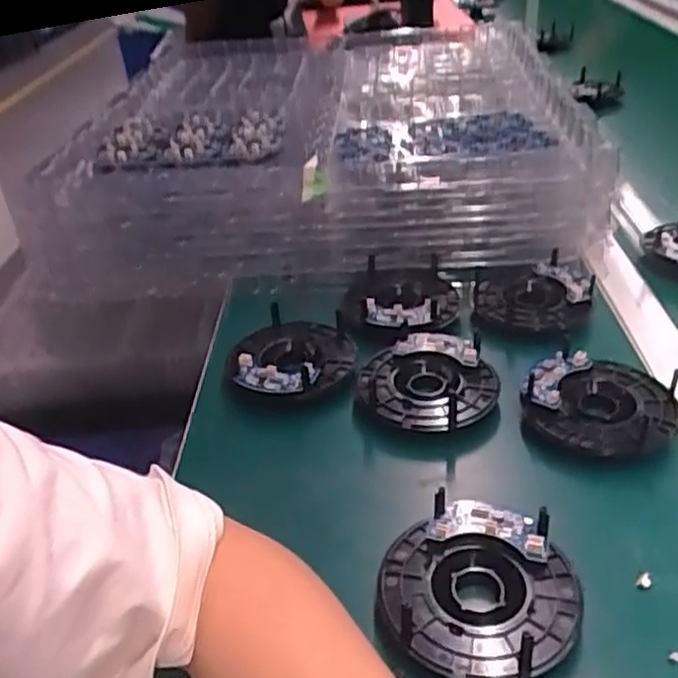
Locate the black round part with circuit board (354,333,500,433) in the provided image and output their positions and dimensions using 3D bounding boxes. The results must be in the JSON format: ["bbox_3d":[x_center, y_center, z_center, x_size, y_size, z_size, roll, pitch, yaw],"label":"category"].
[{"bbox_3d":[0.062,0.029,0.508,0.098,0.021,0.088,-1,34,7],"label":"black round part with circuit board"}]

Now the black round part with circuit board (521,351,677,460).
[{"bbox_3d":[0.177,0.043,0.478,0.098,0.020,0.092,-4,34,3],"label":"black round part with circuit board"}]

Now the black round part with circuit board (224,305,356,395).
[{"bbox_3d":[-0.037,0.009,0.543,0.094,0.017,0.094,-4,34,3],"label":"black round part with circuit board"}]

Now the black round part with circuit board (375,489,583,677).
[{"bbox_3d":[0.072,0.130,0.367,0.098,0.029,0.095,-4,34,3],"label":"black round part with circuit board"}]

